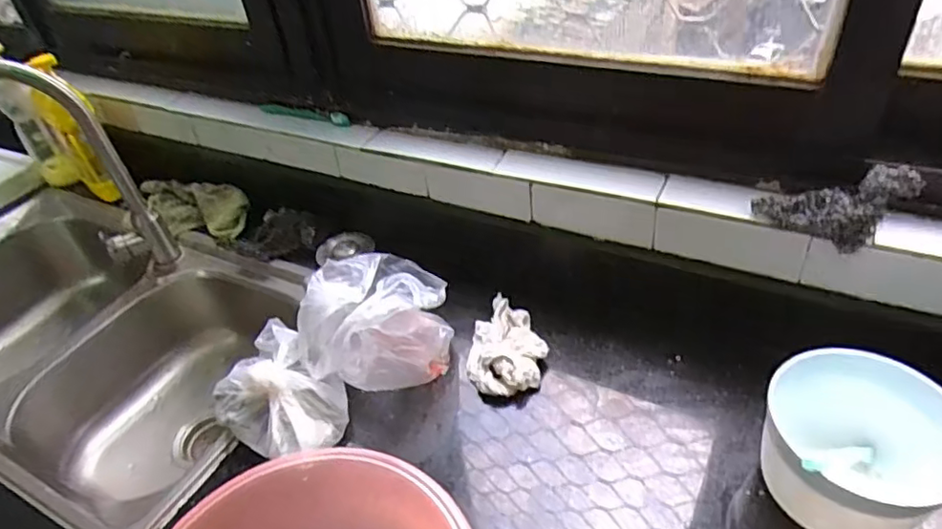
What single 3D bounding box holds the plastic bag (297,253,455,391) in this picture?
[{"bbox_3d":[-0.111,0.063,0.711,0.163,0.137,0.146,-7,40,0],"label":"plastic bag"}]

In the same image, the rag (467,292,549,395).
[{"bbox_3d":[0.045,0.092,0.719,0.087,0.046,0.144,3,41,12],"label":"rag"}]

